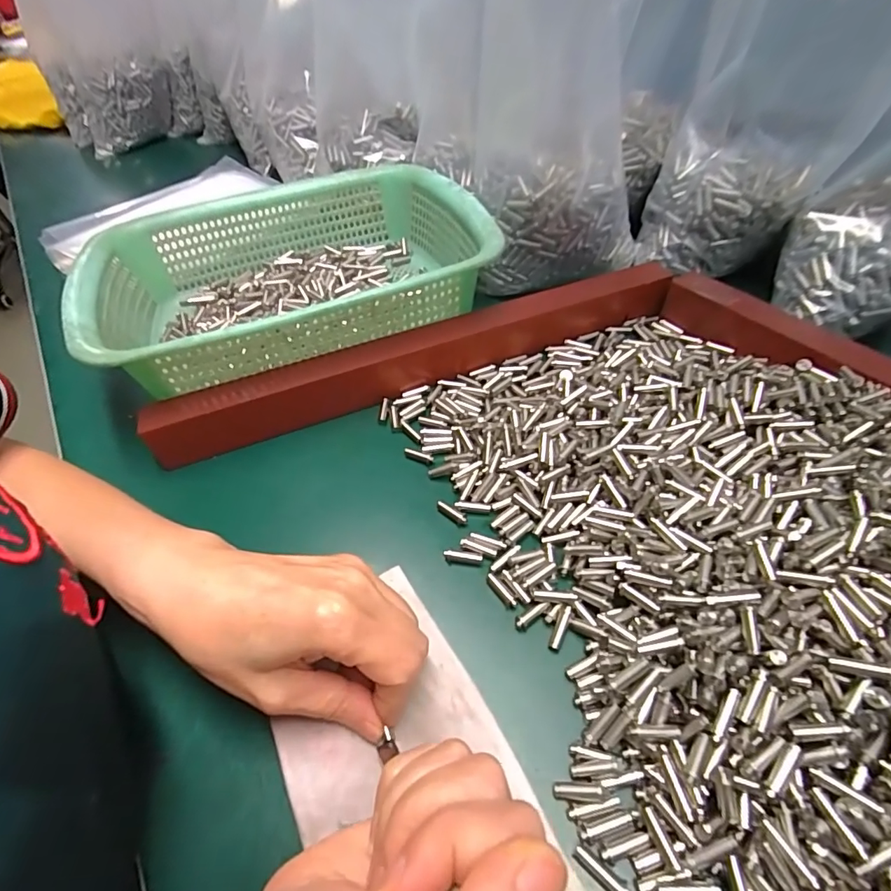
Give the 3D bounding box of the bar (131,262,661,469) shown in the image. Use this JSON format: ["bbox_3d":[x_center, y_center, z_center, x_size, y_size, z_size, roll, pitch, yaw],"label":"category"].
[{"bbox_3d":[-0.009,-0.066,0.347,0.384,0.040,0.028,-19,52,-10],"label":"bar"}]

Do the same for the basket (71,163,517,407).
[{"bbox_3d":[-0.117,-0.138,0.389,0.287,0.080,0.216,-23,53,-13],"label":"basket"}]

